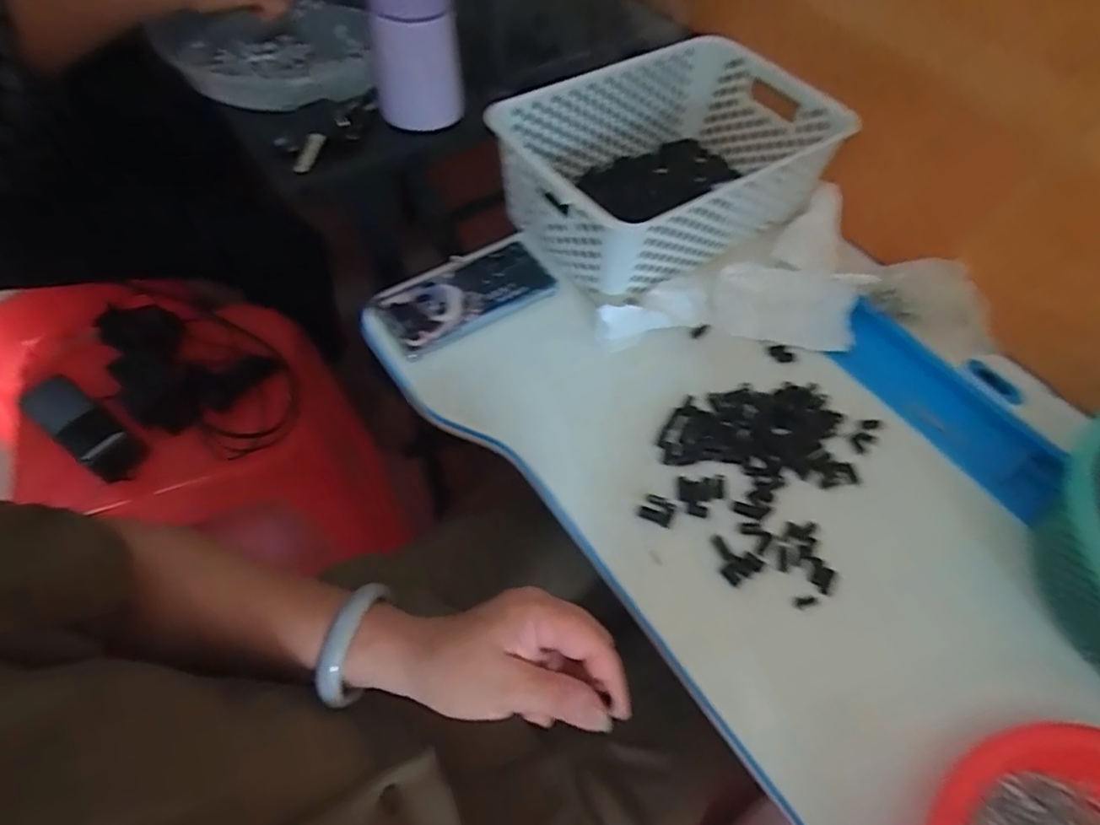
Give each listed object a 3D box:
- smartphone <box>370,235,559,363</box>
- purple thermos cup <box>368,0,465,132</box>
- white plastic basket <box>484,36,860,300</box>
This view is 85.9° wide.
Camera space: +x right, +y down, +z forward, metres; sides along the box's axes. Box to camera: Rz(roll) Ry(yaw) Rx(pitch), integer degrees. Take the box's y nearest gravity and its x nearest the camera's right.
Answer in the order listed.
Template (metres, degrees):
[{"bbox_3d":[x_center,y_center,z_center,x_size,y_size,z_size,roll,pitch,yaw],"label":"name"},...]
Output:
[{"bbox_3d":[-0.079,-0.112,0.548,0.158,0.014,0.087,-30,64,-20],"label":"smartphone"},{"bbox_3d":[-0.116,-0.312,0.496,0.070,0.123,0.068,-15,60,-12],"label":"purple thermos cup"},{"bbox_3d":[0.118,-0.248,0.585,0.307,0.101,0.207,-32,64,-20],"label":"white plastic basket"}]

